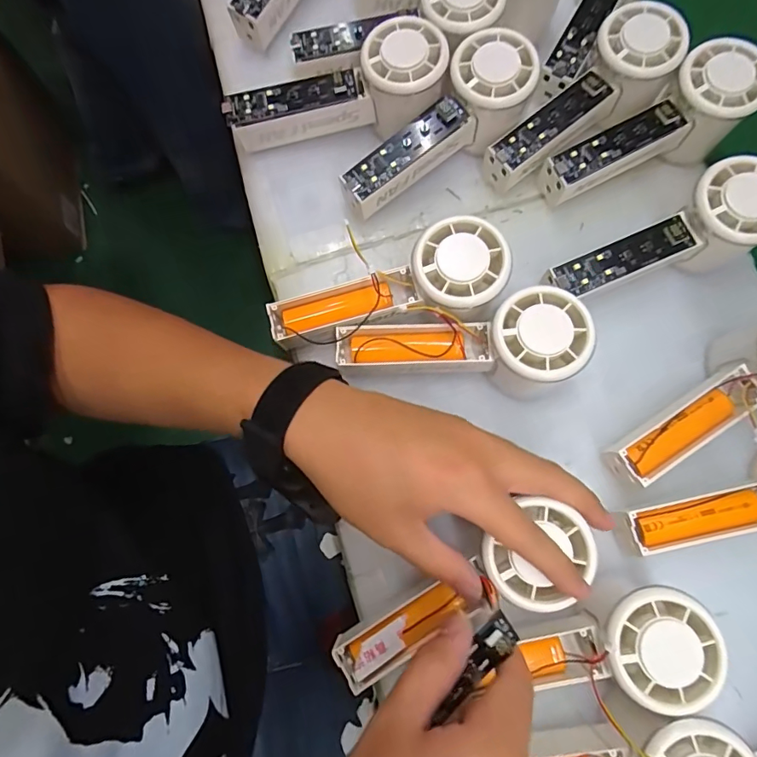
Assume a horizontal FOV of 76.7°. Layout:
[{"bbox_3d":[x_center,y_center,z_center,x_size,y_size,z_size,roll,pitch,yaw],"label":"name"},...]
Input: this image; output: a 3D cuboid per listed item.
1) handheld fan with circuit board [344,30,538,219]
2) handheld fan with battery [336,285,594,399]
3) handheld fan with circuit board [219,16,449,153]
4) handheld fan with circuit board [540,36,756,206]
[{"bbox_3d":[0.041,-0.173,0.335,0.152,0.045,0.059,-37,81,4],"label":"handheld fan with circuit board"},{"bbox_3d":[0.052,-0.018,0.310,0.147,0.056,0.052,-3,77,12],"label":"handheld fan with battery"},{"bbox_3d":[-0.030,-0.200,0.335,0.152,0.053,0.060,-9,78,-3],"label":"handheld fan with circuit board"},{"bbox_3d":[0.193,-0.170,0.335,0.151,0.055,0.054,-33,80,-8],"label":"handheld fan with circuit board"}]

